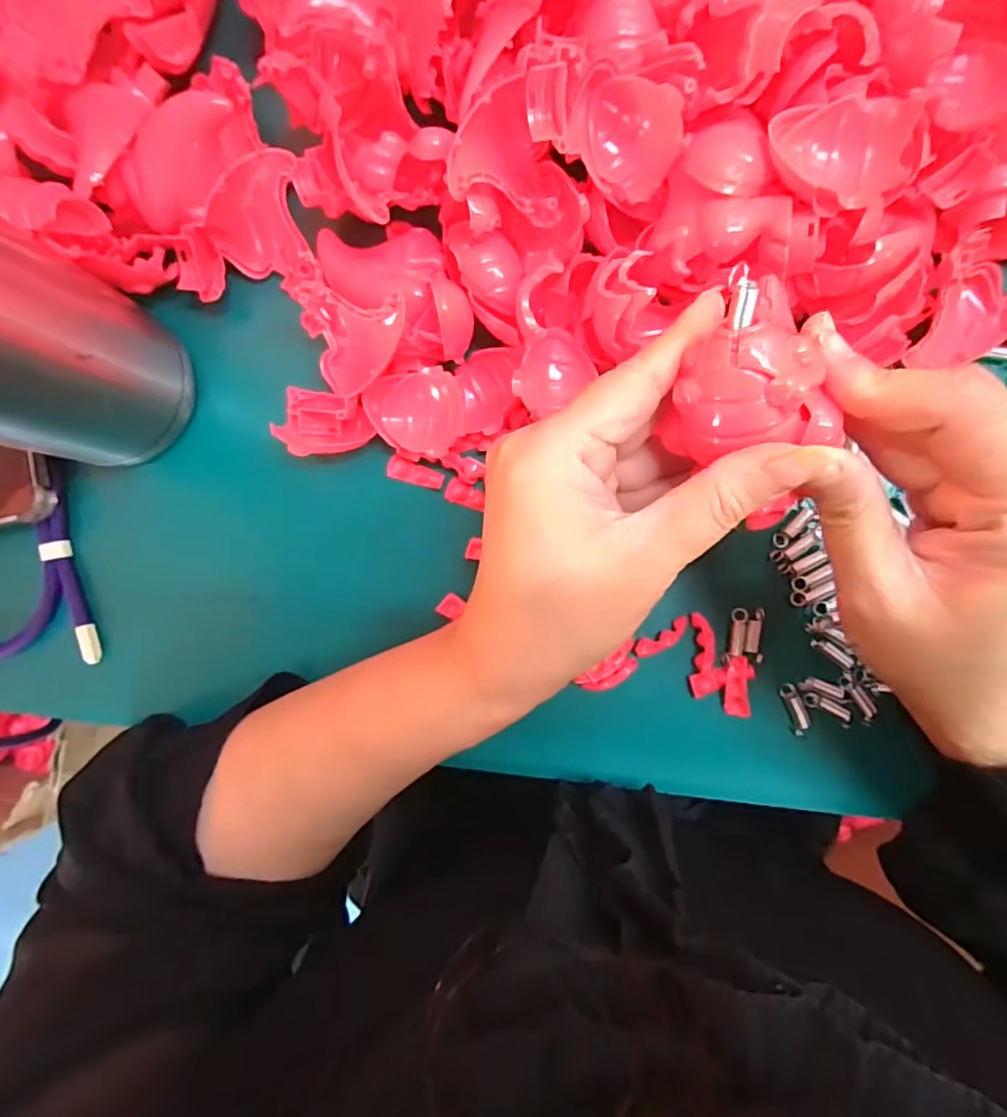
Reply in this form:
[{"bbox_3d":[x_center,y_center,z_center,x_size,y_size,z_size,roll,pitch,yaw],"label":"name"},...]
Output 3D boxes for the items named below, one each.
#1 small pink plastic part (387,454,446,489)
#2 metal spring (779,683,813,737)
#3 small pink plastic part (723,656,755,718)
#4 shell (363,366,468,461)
[{"bbox_3d":[-0.044,-0.043,0.284,0.028,0.005,0.011,18,92,-16],"label":"small pink plastic part"},{"bbox_3d":[0.144,0.074,0.275,0.008,0.004,0.026,-21,91,2],"label":"metal spring"},{"bbox_3d":[0.115,0.063,0.273,0.012,0.008,0.029,6,91,1],"label":"small pink plastic part"},{"bbox_3d":[-0.042,-0.069,0.268,0.047,0.017,0.037,-5,91,1],"label":"shell"}]

